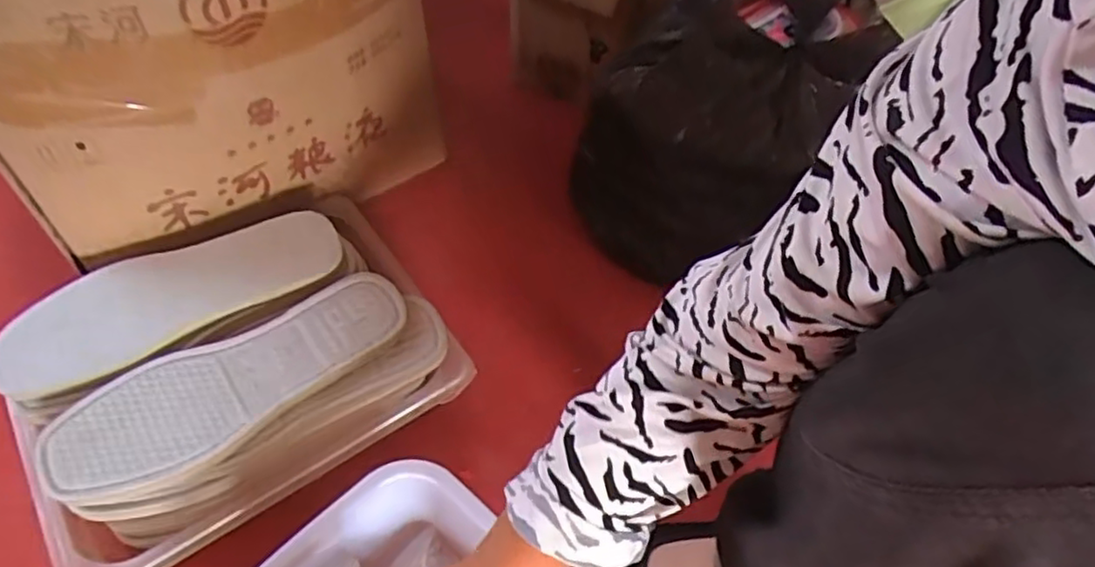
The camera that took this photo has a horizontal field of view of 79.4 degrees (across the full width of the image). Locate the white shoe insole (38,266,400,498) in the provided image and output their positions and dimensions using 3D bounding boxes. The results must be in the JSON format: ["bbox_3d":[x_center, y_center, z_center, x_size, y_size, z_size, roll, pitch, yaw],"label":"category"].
[{"bbox_3d":[-0.234,0.075,0.506,0.261,0.023,0.092,-26,59,-21],"label":"white shoe insole"}]

